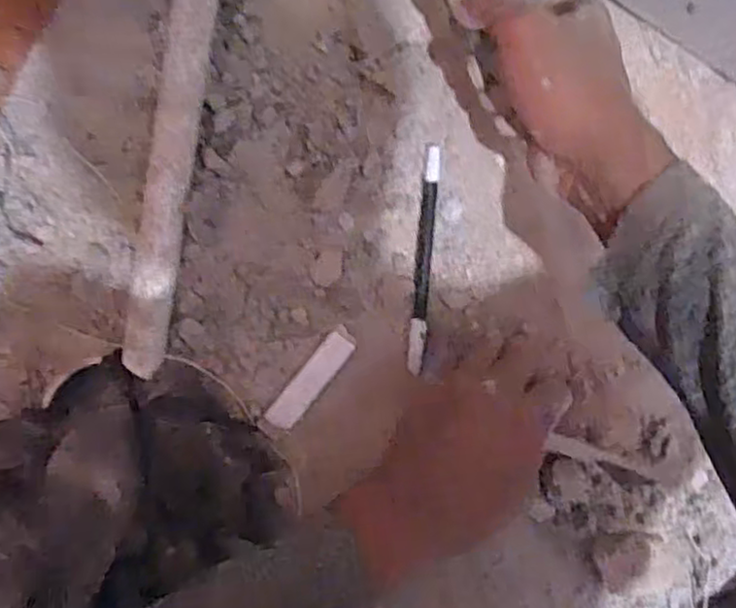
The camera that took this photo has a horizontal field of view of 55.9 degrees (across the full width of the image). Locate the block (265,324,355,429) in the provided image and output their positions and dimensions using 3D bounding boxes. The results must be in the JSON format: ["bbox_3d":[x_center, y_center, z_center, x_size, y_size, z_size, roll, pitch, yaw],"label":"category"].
[{"bbox_3d":[-0.037,0.049,0.458,0.019,0.013,0.076,39,95,-6],"label":"block"}]

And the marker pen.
[{"bbox_3d":[0.037,-0.027,0.450,0.011,0.009,0.144,4,97,-3],"label":"marker pen"}]

